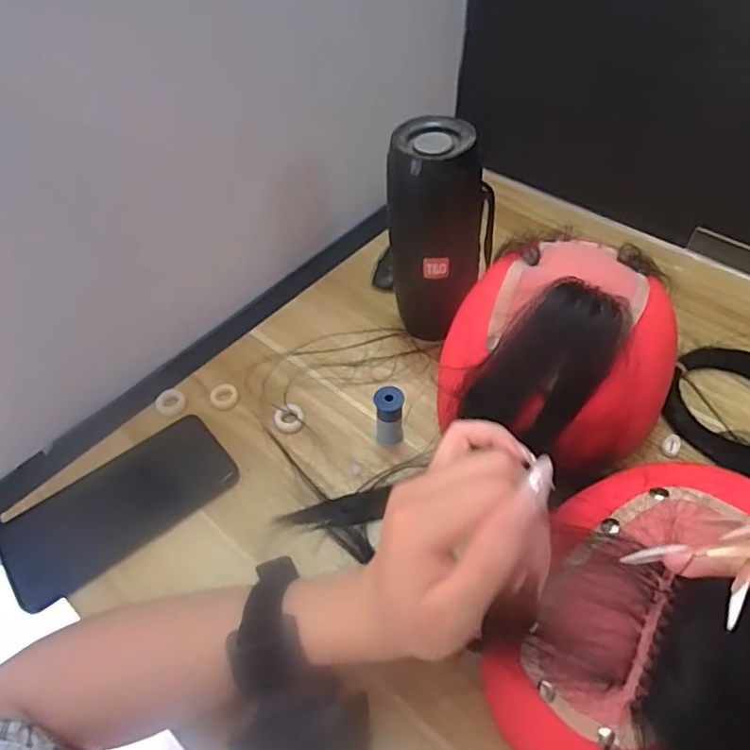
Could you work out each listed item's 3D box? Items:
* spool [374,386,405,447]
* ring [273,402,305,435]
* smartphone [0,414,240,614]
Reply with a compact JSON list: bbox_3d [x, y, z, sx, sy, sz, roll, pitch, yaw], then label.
[{"bbox_3d":[0.011,0.031,0.438,0.021,0.049,0.021,-1,50,1],"label":"spool"},{"bbox_3d":[-0.068,0.034,0.464,0.024,0.004,0.027,-15,51,-11],"label":"ring"},{"bbox_3d":[-0.187,0.095,0.427,0.161,0.012,0.081,-32,56,-23],"label":"smartphone"}]

